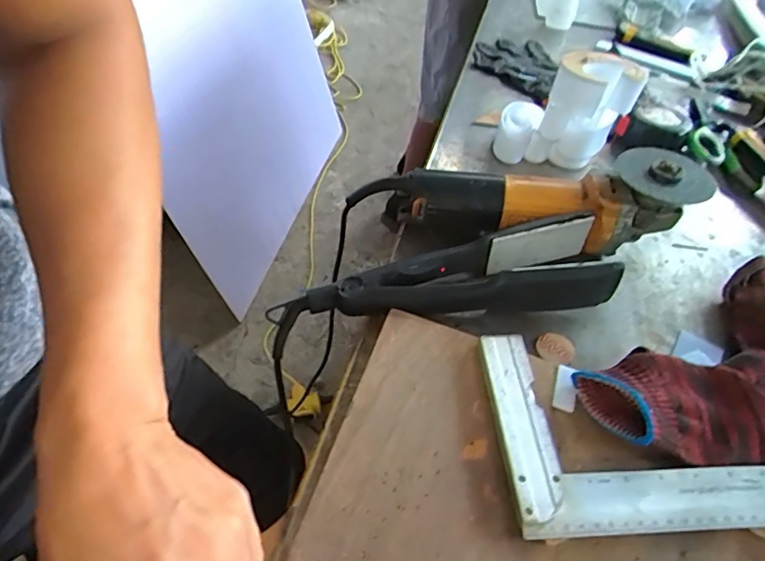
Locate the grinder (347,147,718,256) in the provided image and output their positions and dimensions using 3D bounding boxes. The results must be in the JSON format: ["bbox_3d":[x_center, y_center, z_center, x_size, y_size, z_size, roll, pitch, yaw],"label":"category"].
[{"bbox_3d":[0.141,-0.084,0.519,0.330,0.074,0.097,-1,48,-7],"label":"grinder"}]

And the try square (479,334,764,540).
[{"bbox_3d":[0.213,0.107,0.396,0.260,0.014,0.147,0,48,-6],"label":"try square"}]

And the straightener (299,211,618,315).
[{"bbox_3d":[0.072,-0.009,0.478,0.269,0.055,0.070,-2,49,-8],"label":"straightener"}]

